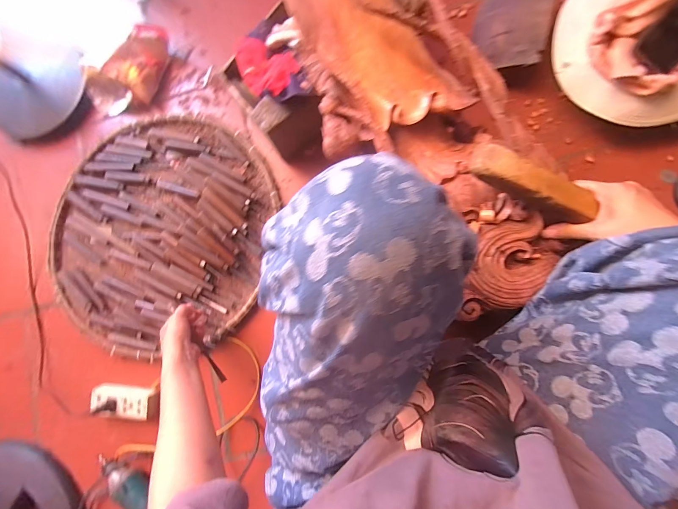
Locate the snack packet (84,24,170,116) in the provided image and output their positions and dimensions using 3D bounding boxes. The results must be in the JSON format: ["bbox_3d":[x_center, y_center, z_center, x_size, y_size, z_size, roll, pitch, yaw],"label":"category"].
[{"bbox_3d":[-0.478,-0.423,0.695,0.135,0.068,0.229,39,87,7],"label":"snack packet"}]

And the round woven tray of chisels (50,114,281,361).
[{"bbox_3d":[-0.387,-0.050,0.658,0.502,0.035,0.525,11,84,5],"label":"round woven tray of chisels"}]

